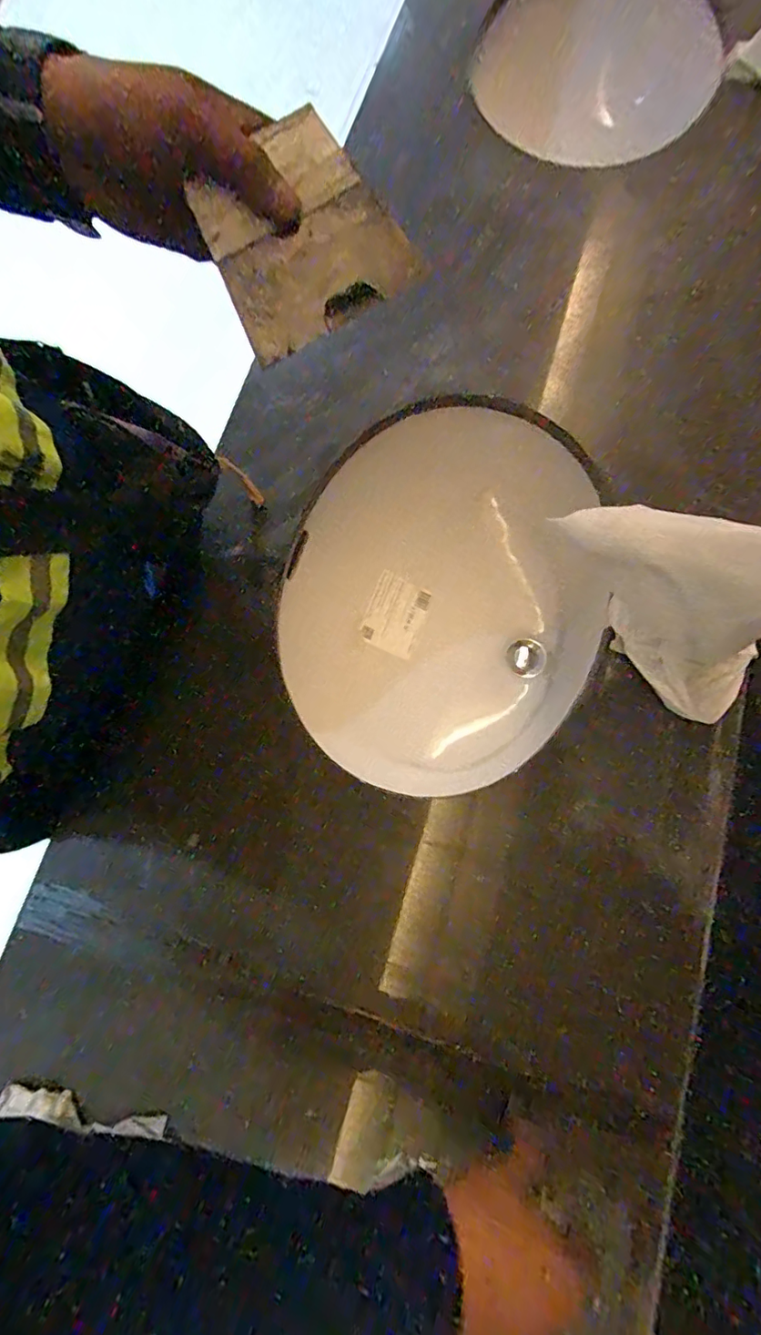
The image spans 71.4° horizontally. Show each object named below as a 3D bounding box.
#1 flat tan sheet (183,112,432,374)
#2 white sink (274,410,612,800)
[{"bbox_3d":[-0.042,-0.234,0.287,0.106,0.010,0.091,-35,106,-6],"label":"flat tan sheet"},{"bbox_3d":[0.088,-0.083,0.674,0.398,0.204,0.395,21,76,9],"label":"white sink"}]

